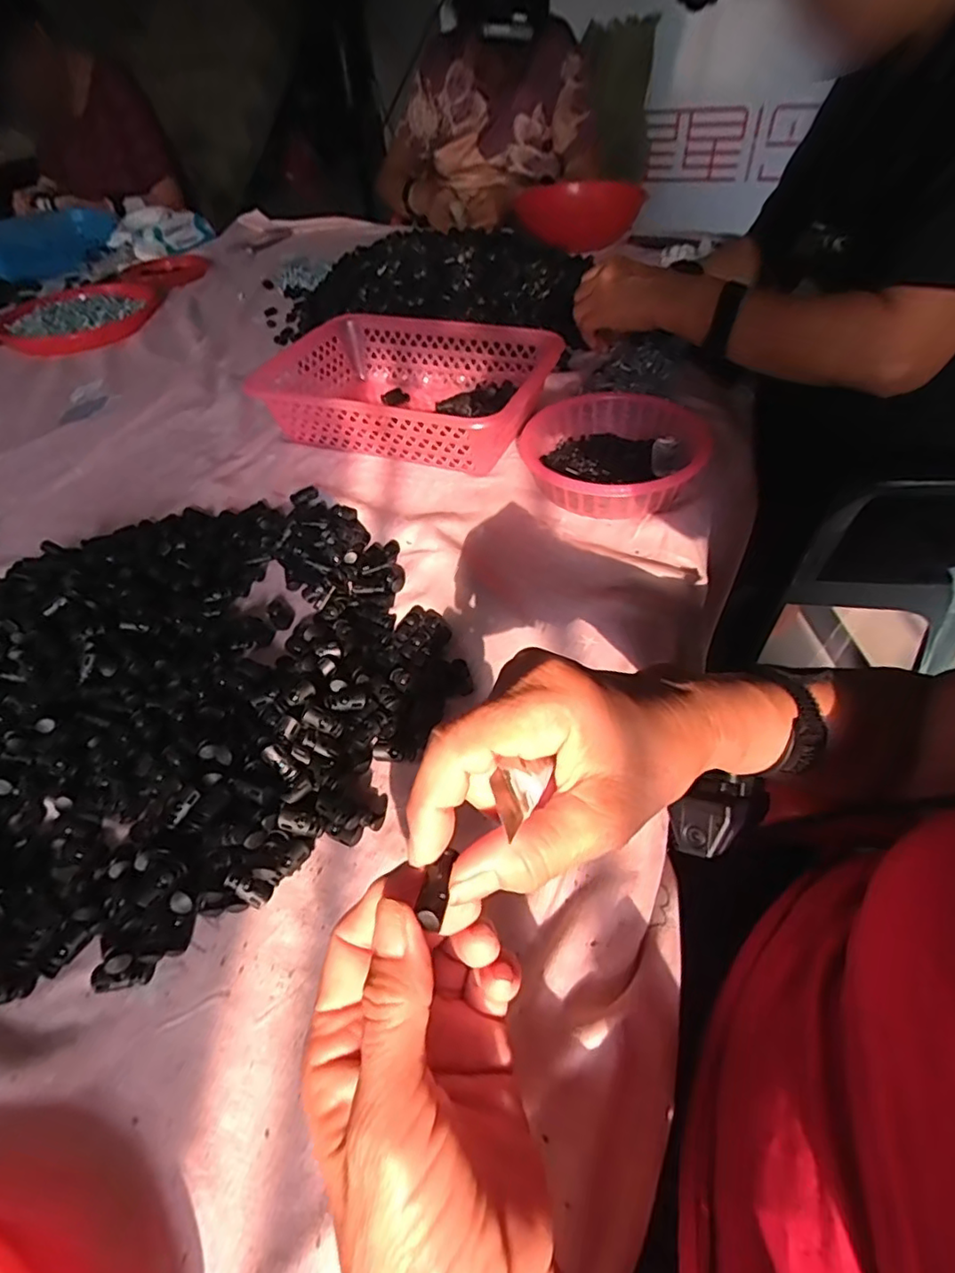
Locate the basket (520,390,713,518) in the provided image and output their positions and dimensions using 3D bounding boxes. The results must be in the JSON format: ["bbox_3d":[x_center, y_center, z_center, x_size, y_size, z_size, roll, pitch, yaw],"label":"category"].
[{"bbox_3d":[0.128,-0.175,0.555,0.168,0.046,0.174,6,49,11],"label":"basket"}]

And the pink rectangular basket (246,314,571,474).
[{"bbox_3d":[-0.075,-0.278,0.659,0.298,0.074,0.197,15,52,19],"label":"pink rectangular basket"}]

